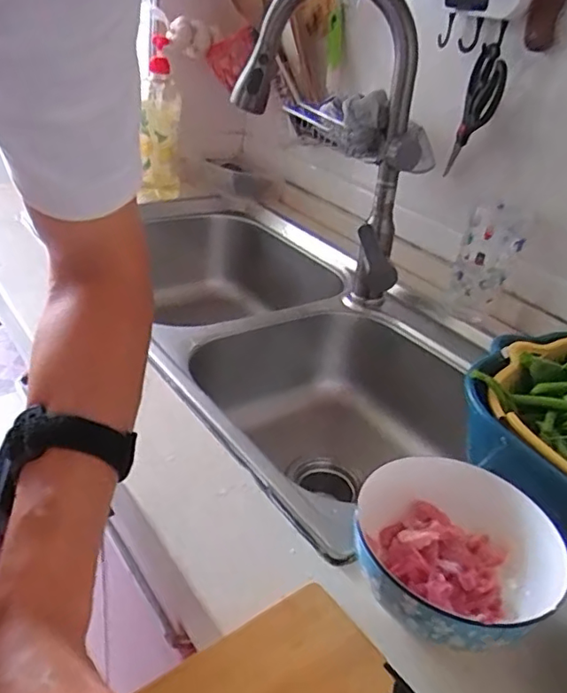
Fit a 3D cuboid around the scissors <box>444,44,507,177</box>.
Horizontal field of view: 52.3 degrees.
[{"bbox_3d":[0.258,-0.304,0.770,0.007,0.165,0.076,-6,39,-19],"label":"scissors"}]

